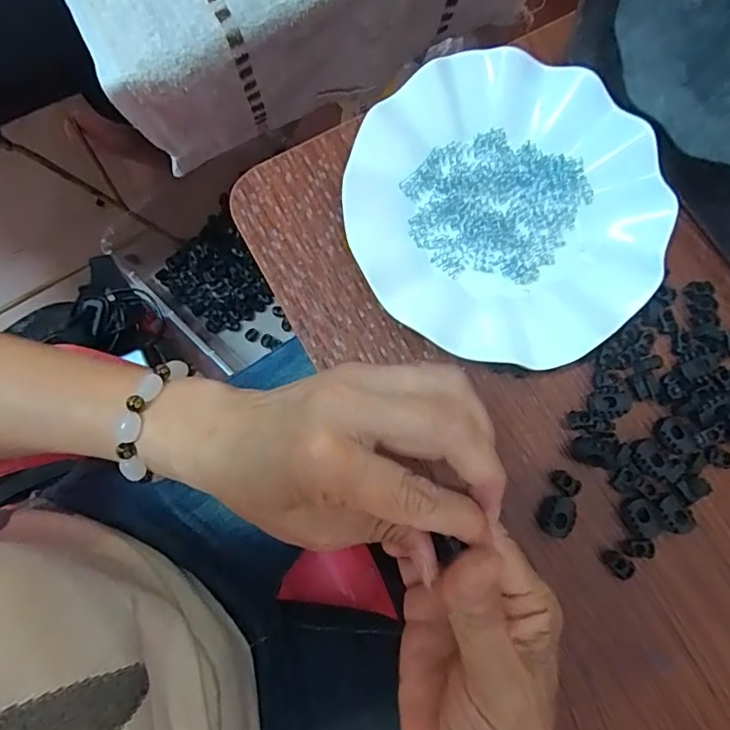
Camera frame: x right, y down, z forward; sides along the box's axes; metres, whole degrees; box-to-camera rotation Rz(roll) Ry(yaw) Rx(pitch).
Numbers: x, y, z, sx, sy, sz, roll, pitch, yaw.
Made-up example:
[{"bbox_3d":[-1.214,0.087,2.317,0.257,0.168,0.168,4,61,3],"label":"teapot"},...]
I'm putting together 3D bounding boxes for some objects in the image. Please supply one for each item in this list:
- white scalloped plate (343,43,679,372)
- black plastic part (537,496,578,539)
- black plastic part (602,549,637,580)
[{"bbox_3d":[0.081,-0.090,0.306,0.176,0.034,0.179,0,79,0],"label":"white scalloped plate"},{"bbox_3d":[0.107,0.084,0.286,0.019,0.011,0.023,27,80,5],"label":"black plastic part"},{"bbox_3d":[0.139,0.110,0.283,0.016,0.008,0.011,43,82,8],"label":"black plastic part"}]

